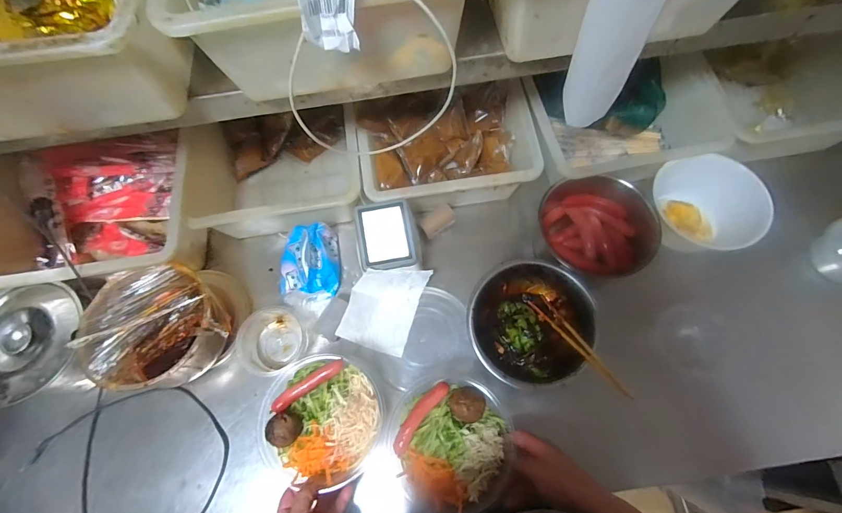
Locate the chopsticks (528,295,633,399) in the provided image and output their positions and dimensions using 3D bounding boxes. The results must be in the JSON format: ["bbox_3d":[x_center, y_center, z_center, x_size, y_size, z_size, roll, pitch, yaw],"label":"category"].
[{"bbox_3d":[0.221,0.120,0.534,0.026,0.012,0.186,-29,45,-8],"label":"chopsticks"}]

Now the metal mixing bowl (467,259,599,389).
[{"bbox_3d":[0.160,0.100,0.564,0.175,0.073,0.172,-1,69,3],"label":"metal mixing bowl"}]

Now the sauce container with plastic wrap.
[{"bbox_3d":[-0.383,0.107,0.574,0.188,0.103,0.175,-1,69,3],"label":"sauce container with plastic wrap"}]

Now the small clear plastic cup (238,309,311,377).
[{"bbox_3d":[-0.236,0.134,0.601,0.094,0.056,0.090,-1,69,3],"label":"small clear plastic cup"}]

